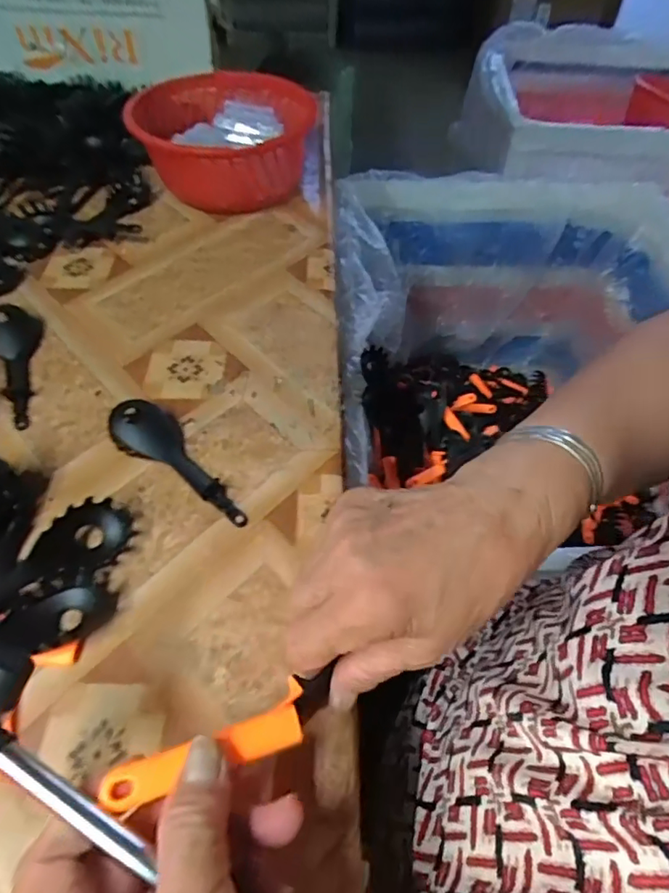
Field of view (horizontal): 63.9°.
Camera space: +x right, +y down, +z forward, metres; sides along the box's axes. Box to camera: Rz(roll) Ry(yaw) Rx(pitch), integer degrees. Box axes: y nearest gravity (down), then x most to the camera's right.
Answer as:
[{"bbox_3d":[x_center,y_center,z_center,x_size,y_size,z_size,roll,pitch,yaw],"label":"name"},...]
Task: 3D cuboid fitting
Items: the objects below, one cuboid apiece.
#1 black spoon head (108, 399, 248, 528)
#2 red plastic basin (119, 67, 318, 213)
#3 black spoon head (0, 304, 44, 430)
[{"bbox_3d":[-0.100,0.006,0.355,0.120,0.017,0.038,33,57,20],"label":"black spoon head"},{"bbox_3d":[-0.116,-0.312,0.559,0.164,0.077,0.177,18,53,11],"label":"red plastic basin"},{"bbox_3d":[-0.239,-0.065,0.404,0.035,0.012,0.120,-16,55,-15],"label":"black spoon head"}]

